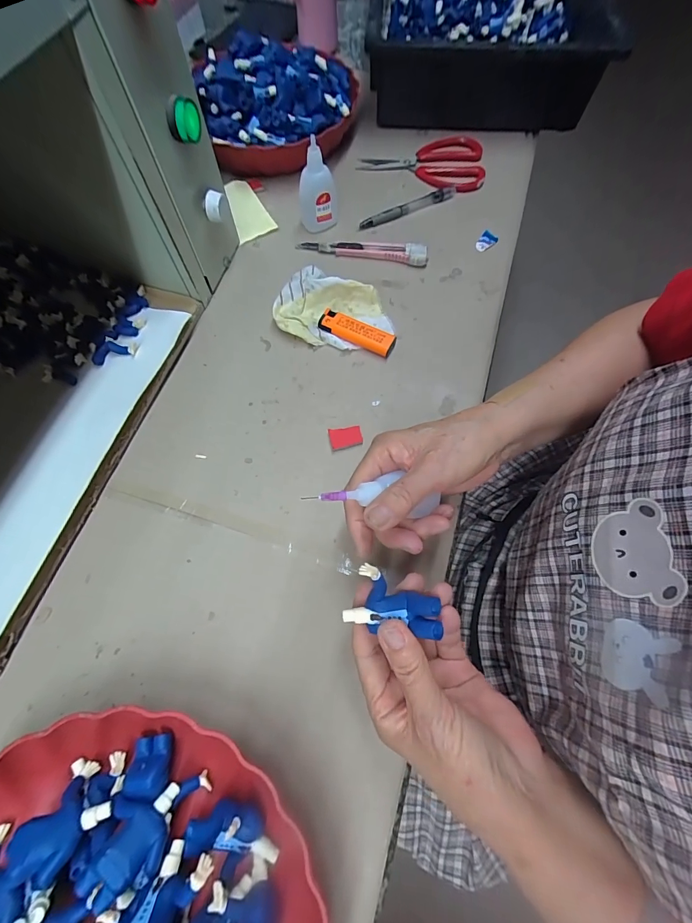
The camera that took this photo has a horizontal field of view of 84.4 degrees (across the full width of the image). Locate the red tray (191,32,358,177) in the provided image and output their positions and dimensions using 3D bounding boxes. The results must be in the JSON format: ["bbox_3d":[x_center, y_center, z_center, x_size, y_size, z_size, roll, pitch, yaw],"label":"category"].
[{"bbox_3d":[-0.094,-0.465,0.502,0.207,0.078,0.190,7,67,2],"label":"red tray"}]

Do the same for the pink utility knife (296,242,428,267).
[{"bbox_3d":[0.018,-0.248,0.442,0.150,0.020,0.017,11,68,3],"label":"pink utility knife"}]

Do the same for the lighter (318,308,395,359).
[{"bbox_3d":[0.011,-0.133,0.395,0.082,0.014,0.023,24,69,9],"label":"lighter"}]

